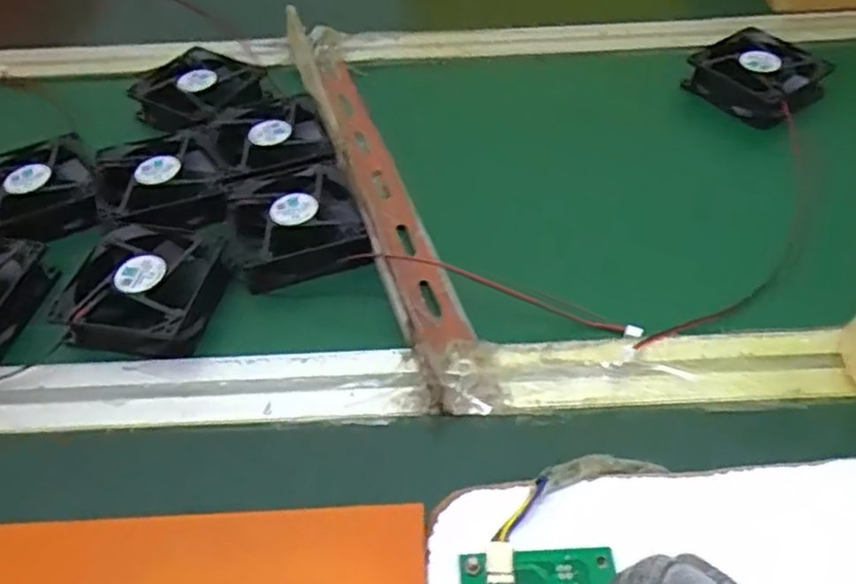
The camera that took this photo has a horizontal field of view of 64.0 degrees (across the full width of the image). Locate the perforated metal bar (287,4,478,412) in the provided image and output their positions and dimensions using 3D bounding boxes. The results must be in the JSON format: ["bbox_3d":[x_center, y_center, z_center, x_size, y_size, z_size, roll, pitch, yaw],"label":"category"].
[{"bbox_3d":[-0.041,-0.087,0.470,0.040,0.047,0.381,-17,49,-9],"label":"perforated metal bar"}]

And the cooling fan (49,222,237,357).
[{"bbox_3d":[-0.168,-0.003,0.414,0.087,0.028,0.082,5,49,10],"label":"cooling fan"}]

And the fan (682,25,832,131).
[{"bbox_3d":[0.257,-0.168,0.531,0.085,0.026,0.080,-30,53,-19],"label":"fan"}]

